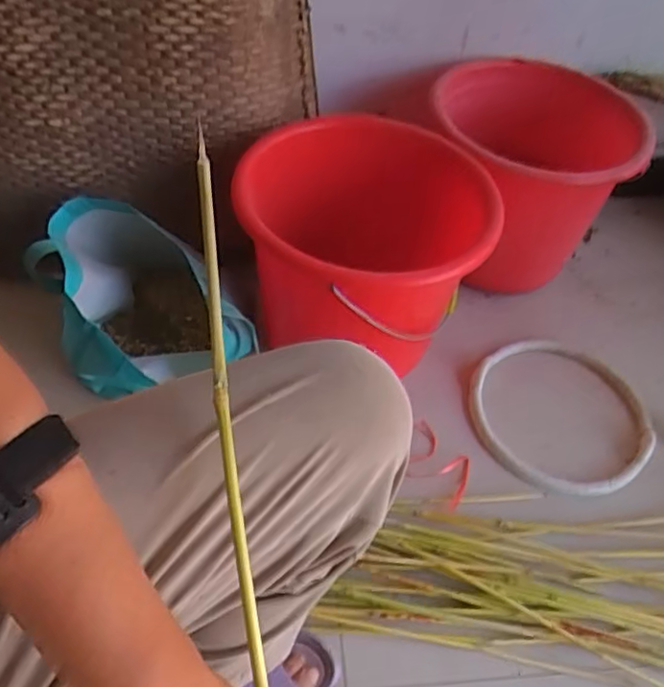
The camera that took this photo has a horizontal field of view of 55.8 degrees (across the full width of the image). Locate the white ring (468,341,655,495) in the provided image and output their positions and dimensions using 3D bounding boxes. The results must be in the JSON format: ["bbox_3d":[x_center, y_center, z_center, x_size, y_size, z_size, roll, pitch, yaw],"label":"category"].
[{"bbox_3d":[0.337,0.094,0.923,0.269,0.020,0.259,3,50,-4],"label":"white ring"}]

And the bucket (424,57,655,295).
[{"bbox_3d":[0.321,-0.264,1.027,0.274,0.313,0.300,3,50,-4],"label":"bucket"}]

